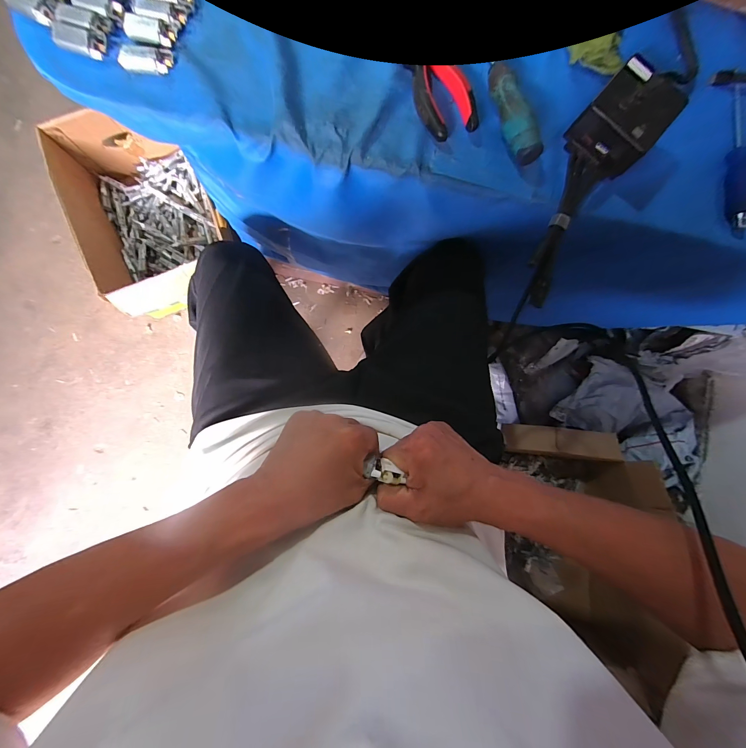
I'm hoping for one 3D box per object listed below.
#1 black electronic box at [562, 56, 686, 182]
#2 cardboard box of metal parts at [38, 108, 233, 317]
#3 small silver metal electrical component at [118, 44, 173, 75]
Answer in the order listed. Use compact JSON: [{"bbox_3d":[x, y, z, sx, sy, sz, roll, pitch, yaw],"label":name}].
[{"bbox_3d":[0.255,-0.259,0.333,0.071,0.050,0.092,41,84,-2],"label":"black electronic box"},{"bbox_3d":[-0.588,-0.406,0.846,0.270,0.206,0.475,-21,89,-6],"label":"cardboard box of metal parts"},{"bbox_3d":[-0.222,-0.307,0.310,0.044,0.011,0.021,3,86,-5],"label":"small silver metal electrical component"}]

